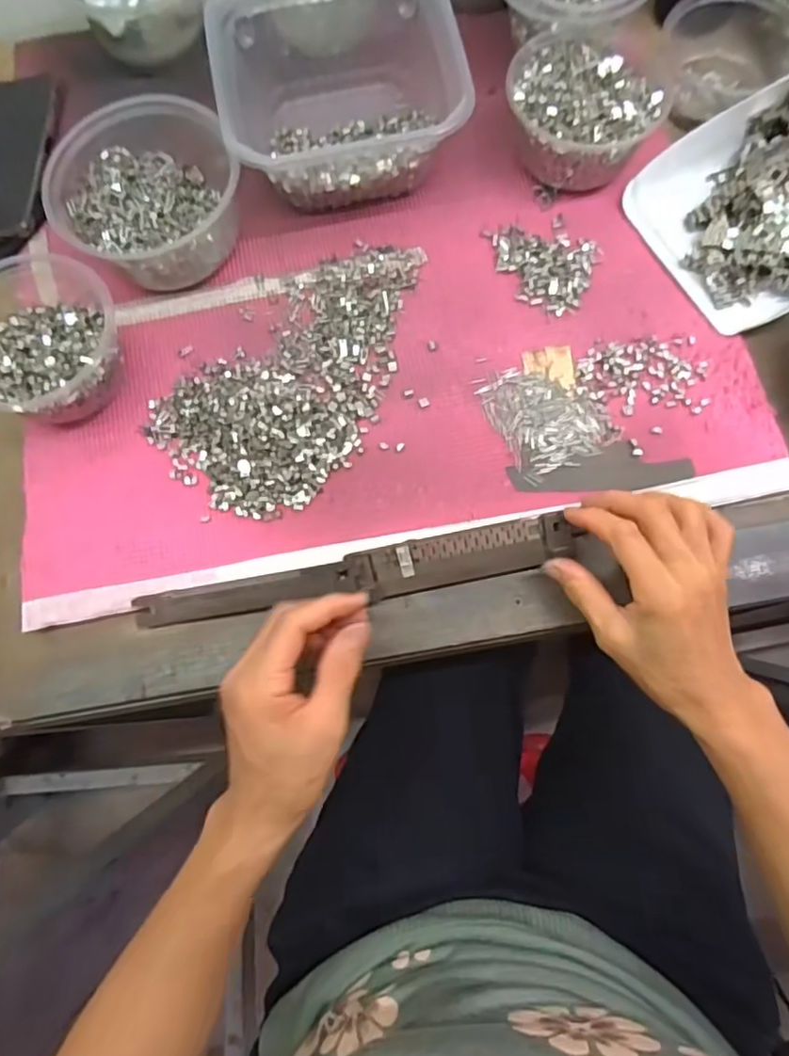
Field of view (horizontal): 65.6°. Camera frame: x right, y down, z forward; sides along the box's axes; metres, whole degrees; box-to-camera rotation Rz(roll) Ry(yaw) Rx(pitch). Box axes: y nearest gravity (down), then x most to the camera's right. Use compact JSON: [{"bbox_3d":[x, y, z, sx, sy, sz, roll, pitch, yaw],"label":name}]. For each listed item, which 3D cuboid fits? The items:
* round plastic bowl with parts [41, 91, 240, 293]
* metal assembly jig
[{"bbox_3d":[-0.180,-0.247,0.451,0.128,0.061,0.130,-1,74,2],"label":"round plastic bowl with parts"},{"bbox_3d":[-0.026,0.032,0.399,0.285,0.024,0.032,-10,79,0],"label":"metal assembly jig"}]

